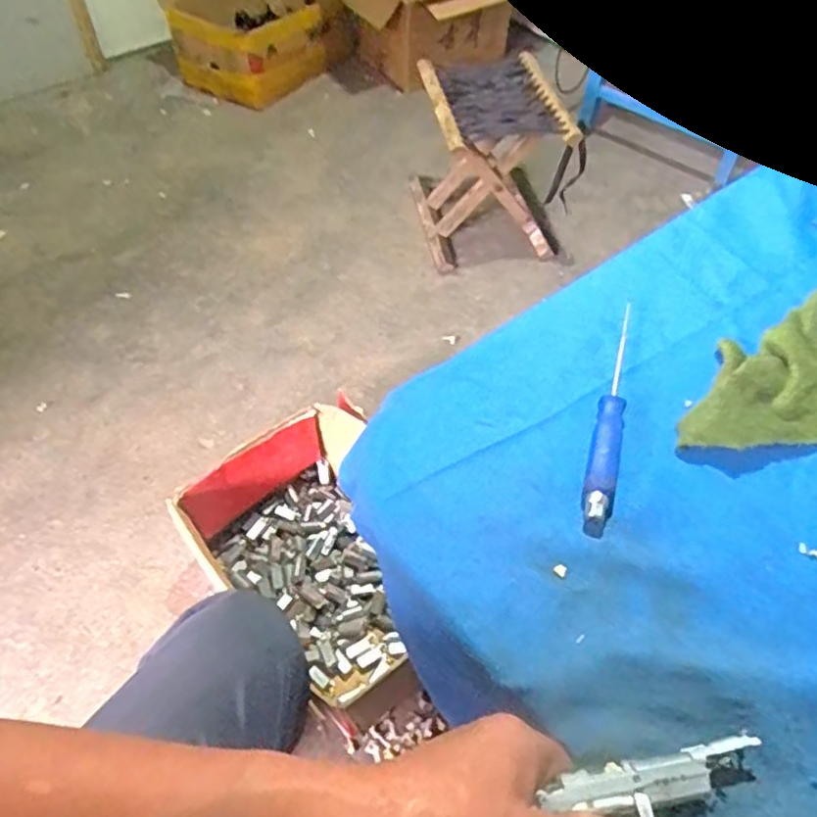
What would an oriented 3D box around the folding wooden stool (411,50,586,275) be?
[{"bbox_3d":[0.182,-0.546,1.462,0.298,0.317,0.311,-9,54,-7],"label":"folding wooden stool"}]

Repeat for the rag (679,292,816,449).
[{"bbox_3d":[0.255,-0.015,0.446,0.167,0.031,0.090,-26,58,-18],"label":"rag"}]

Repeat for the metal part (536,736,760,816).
[{"bbox_3d":[0.114,0.174,0.307,0.104,0.017,0.019,-5,53,-10],"label":"metal part"}]

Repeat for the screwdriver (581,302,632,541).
[{"bbox_3d":[0.138,-0.001,0.442,0.020,0.014,0.192,15,55,10],"label":"screwdriver"}]

